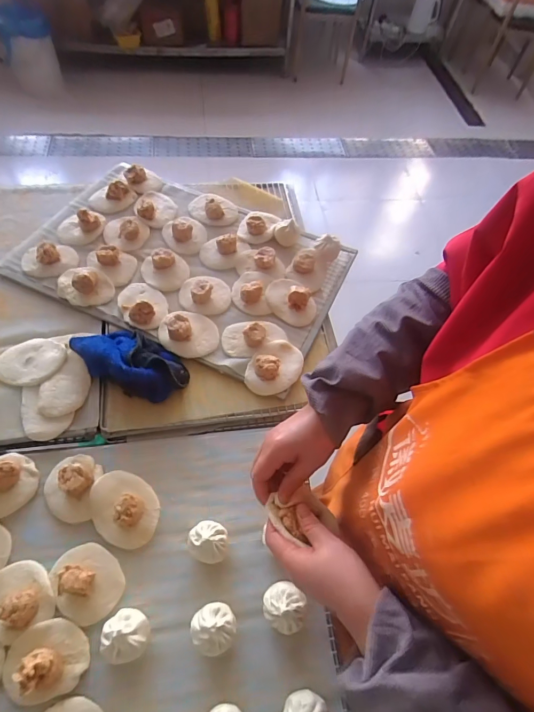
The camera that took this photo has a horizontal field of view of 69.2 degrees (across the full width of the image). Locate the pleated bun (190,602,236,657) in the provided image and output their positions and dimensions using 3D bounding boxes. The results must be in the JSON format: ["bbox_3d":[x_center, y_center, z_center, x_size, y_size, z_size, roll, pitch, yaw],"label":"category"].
[{"bbox_3d":[-0.065,0.332,0.475,0.050,0.046,0.050,2,60,-4],"label":"pleated bun"}]

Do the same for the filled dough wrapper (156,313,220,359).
[{"bbox_3d":[-0.137,-0.047,0.673,0.099,0.035,0.091,-2,60,-5],"label":"filled dough wrapper"}]

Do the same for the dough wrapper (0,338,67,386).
[{"bbox_3d":[-0.393,0.010,0.639,0.114,0.007,0.085,-10,60,1],"label":"dough wrapper"}]

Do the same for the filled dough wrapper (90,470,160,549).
[{"bbox_3d":[-0.201,0.209,0.538,0.103,0.035,0.084,32,63,15],"label":"filled dough wrapper"}]

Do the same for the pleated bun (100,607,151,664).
[{"bbox_3d":[-0.168,0.334,0.464,0.052,0.047,0.051,2,59,-3],"label":"pleated bun"}]

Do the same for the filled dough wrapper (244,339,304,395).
[{"bbox_3d":[0.016,0.016,0.650,0.073,0.033,0.114,36,64,17],"label":"filled dough wrapper"}]

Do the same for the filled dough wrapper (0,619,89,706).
[{"bbox_3d":[-0.259,0.350,0.443,0.088,0.033,0.075,-16,62,-13],"label":"filled dough wrapper"}]

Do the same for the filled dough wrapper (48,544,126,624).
[{"bbox_3d":[-0.234,0.285,0.489,0.094,0.037,0.076,34,63,16],"label":"filled dough wrapper"}]

